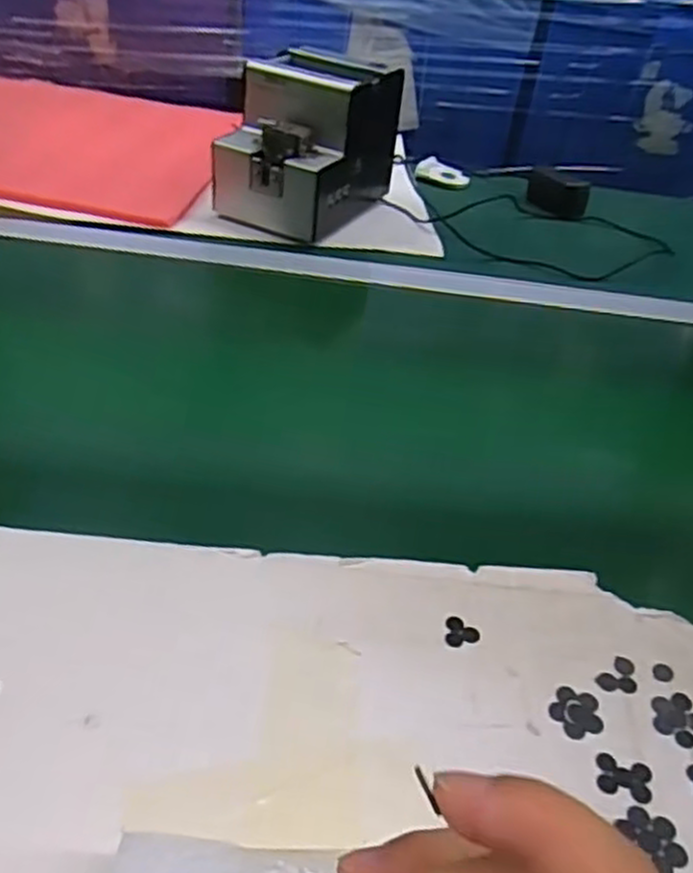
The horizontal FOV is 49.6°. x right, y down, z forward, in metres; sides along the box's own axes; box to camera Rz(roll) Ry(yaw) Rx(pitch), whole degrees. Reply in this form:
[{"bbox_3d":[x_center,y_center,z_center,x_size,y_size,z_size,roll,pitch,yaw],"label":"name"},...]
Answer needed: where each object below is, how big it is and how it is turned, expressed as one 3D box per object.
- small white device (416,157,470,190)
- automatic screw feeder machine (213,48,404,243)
[{"bbox_3d":[0.129,-0.351,1.000,0.071,0.028,0.026,10,38,3],"label":"small white device"},{"bbox_3d":[-0.038,-0.315,0.806,0.123,0.146,0.188,24,41,20],"label":"automatic screw feeder machine"}]

